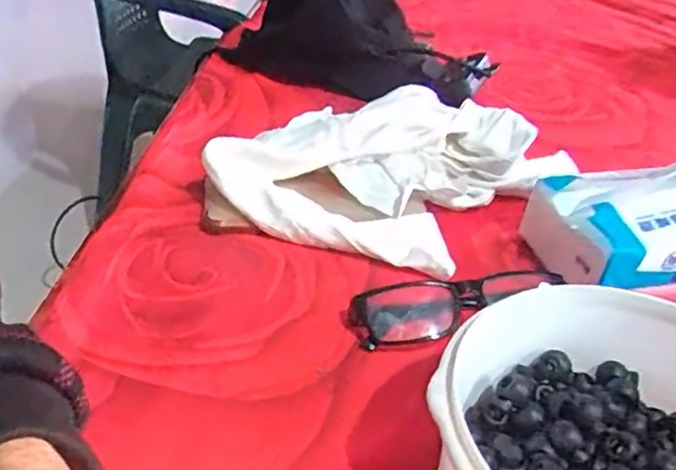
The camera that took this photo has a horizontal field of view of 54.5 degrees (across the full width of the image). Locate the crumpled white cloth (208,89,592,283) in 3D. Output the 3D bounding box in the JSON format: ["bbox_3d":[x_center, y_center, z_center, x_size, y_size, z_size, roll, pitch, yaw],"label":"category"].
[{"bbox_3d":[0.043,-0.055,0.501,0.188,0.061,0.238,28,39,28],"label":"crumpled white cloth"}]

